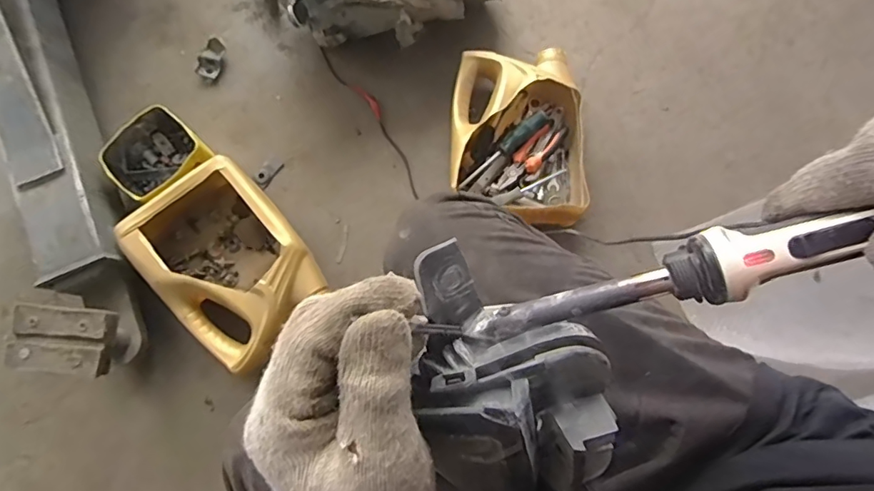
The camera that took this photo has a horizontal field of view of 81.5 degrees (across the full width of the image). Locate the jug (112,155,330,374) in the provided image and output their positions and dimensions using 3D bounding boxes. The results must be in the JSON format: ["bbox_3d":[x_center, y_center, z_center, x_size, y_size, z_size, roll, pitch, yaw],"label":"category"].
[{"bbox_3d":[-0.315,0.023,0.779,0.204,0.103,0.287,-39,80,-7],"label":"jug"}]

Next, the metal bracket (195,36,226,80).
[{"bbox_3d":[-0.400,-0.331,0.898,0.037,0.023,0.069,13,78,4],"label":"metal bracket"}]

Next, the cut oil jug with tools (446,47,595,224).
[{"bbox_3d":[0.129,-0.174,0.825,0.209,0.089,0.289,1,78,1],"label":"cut oil jug with tools"}]

